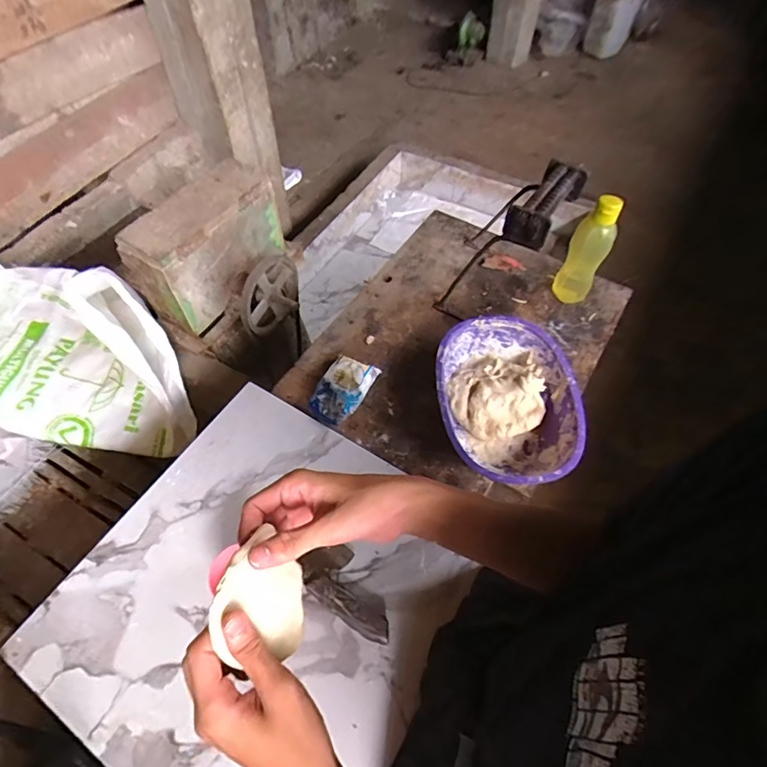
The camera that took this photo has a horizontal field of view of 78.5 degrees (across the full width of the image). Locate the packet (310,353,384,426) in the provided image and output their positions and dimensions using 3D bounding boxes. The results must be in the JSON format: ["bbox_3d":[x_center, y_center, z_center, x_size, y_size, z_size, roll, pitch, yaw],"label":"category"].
[{"bbox_3d":[-0.072,0.008,0.815,0.085,0.019,0.123,23,58,15],"label":"packet"}]

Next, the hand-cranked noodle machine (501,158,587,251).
[{"bbox_3d":[0.268,-0.300,0.769,0.064,0.062,0.183,28,60,18],"label":"hand-cranked noodle machine"}]

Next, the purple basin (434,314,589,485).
[{"bbox_3d":[0.199,0.030,0.781,0.214,0.080,0.298,1,55,1],"label":"purple basin"}]

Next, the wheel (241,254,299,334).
[{"bbox_3d":[-0.263,-0.215,1.140,0.060,0.178,0.200,17,56,16],"label":"wheel"}]

